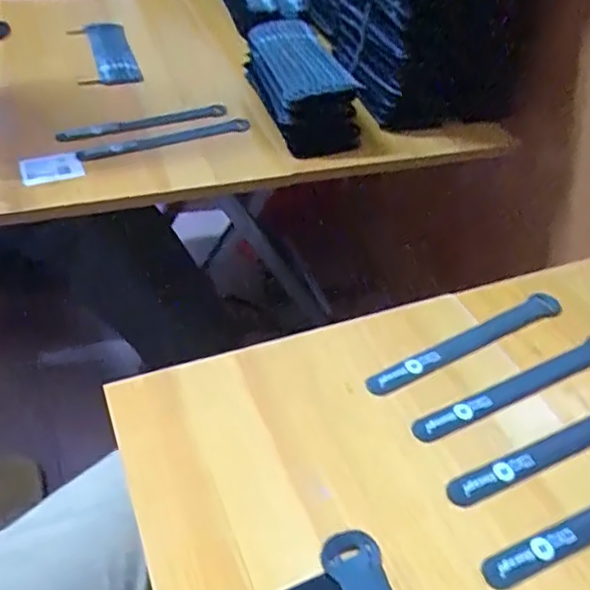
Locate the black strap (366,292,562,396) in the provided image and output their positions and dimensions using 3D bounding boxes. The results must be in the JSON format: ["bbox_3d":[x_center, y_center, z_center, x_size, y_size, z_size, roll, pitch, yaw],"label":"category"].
[{"bbox_3d":[0.140,0.039,0.495,0.197,0.008,0.021,-21,48,-25],"label":"black strap"}]

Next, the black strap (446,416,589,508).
[{"bbox_3d":[0.190,0.102,0.428,0.202,0.004,0.022,-18,47,-22],"label":"black strap"}]

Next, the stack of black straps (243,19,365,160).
[{"bbox_3d":[0.005,-0.256,0.747,0.098,0.077,0.200,-7,44,-12],"label":"stack of black straps"}]

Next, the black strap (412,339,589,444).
[{"bbox_3d":[0.173,0.068,0.464,0.199,0.004,0.021,-19,47,-23],"label":"black strap"}]

